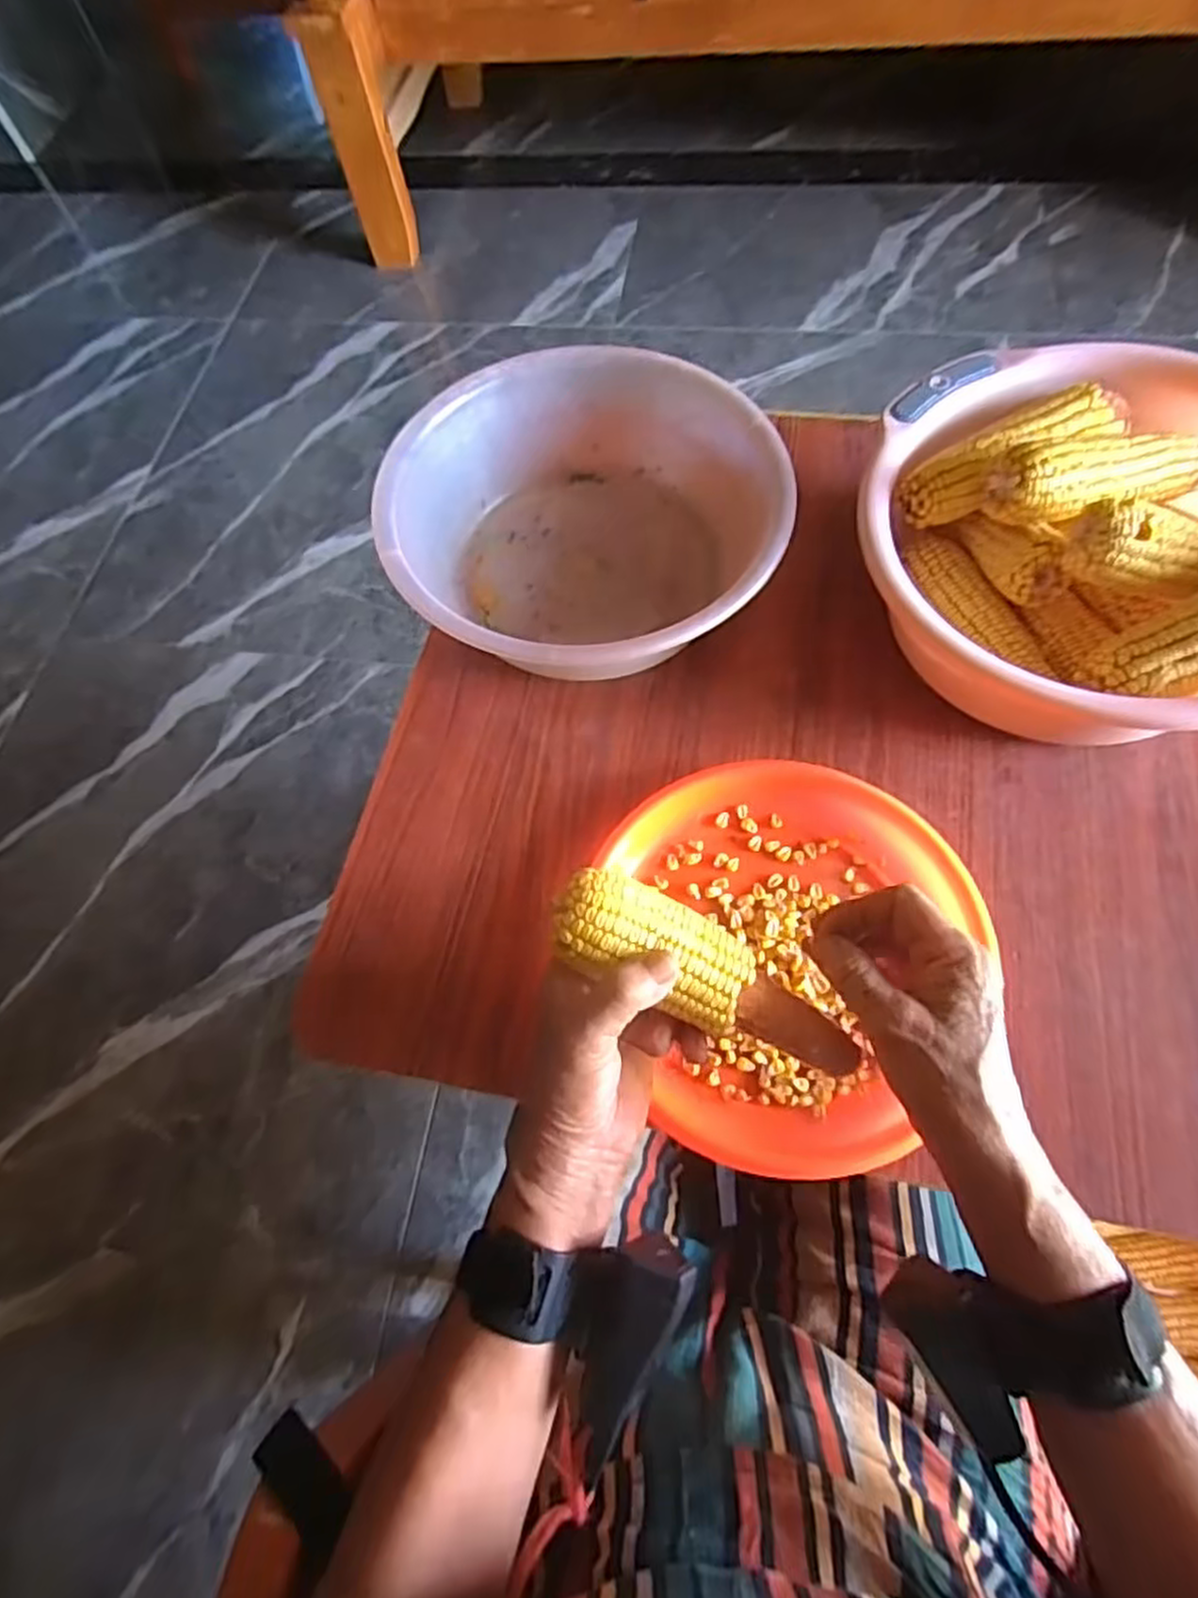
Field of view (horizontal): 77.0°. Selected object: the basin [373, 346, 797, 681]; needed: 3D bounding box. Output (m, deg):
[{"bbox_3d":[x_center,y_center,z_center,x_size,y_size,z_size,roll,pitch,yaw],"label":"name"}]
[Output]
[{"bbox_3d":[-0.012,-0.197,0.560,0.271,0.096,0.272,0,66,0],"label":"basin"}]

